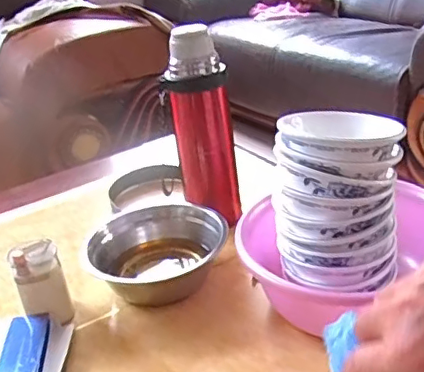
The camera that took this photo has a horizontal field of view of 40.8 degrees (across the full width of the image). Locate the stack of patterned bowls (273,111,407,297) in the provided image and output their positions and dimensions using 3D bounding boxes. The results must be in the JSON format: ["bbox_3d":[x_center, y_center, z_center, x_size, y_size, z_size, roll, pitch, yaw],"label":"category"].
[{"bbox_3d":[0.120,0.007,0.548,0.109,0.146,0.110,-3,27,10],"label":"stack of patterned bowls"}]

